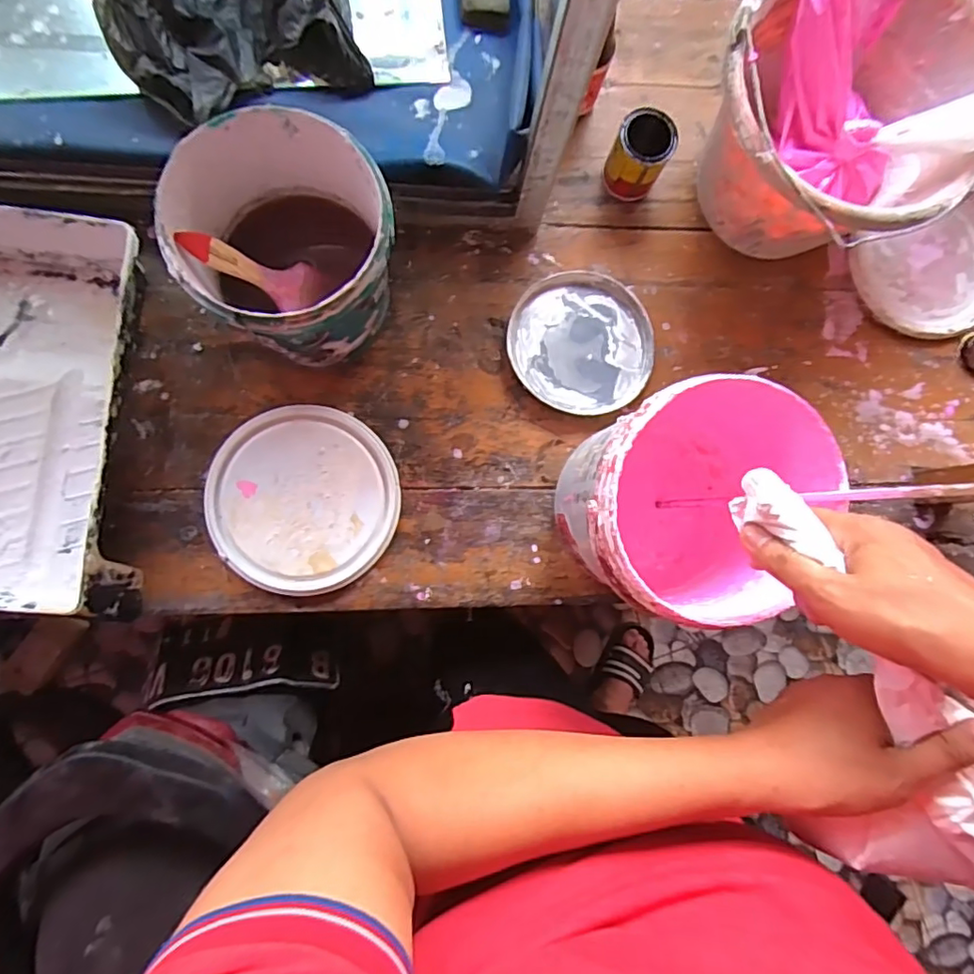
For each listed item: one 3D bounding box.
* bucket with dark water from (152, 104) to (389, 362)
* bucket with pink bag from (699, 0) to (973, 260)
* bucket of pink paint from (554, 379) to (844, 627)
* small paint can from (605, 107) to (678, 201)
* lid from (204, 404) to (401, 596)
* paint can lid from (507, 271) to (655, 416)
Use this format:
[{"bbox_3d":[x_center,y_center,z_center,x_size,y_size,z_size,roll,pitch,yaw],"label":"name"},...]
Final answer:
[{"bbox_3d":[-0.164,-0.195,0.495,0.164,0.157,0.155,0,87,-5],"label":"bucket with dark water"},{"bbox_3d":[0.311,-0.328,0.539,0.236,0.175,0.231,0,87,-5],"label":"bucket with pink bag"},{"bbox_3d":[0.157,0.013,0.491,0.161,0.193,0.178,33,85,-2],"label":"bucket of pink paint"},{"bbox_3d":[0.154,-0.335,0.581,0.054,0.065,0.059,0,87,-5],"label":"small paint can"},{"bbox_3d":[-0.176,0.012,0.552,0.174,0.018,0.175,0,87,-5],"label":"lid"},{"bbox_3d":[0.097,-0.149,0.591,0.147,0.011,0.143,0,87,-5],"label":"paint can lid"}]

